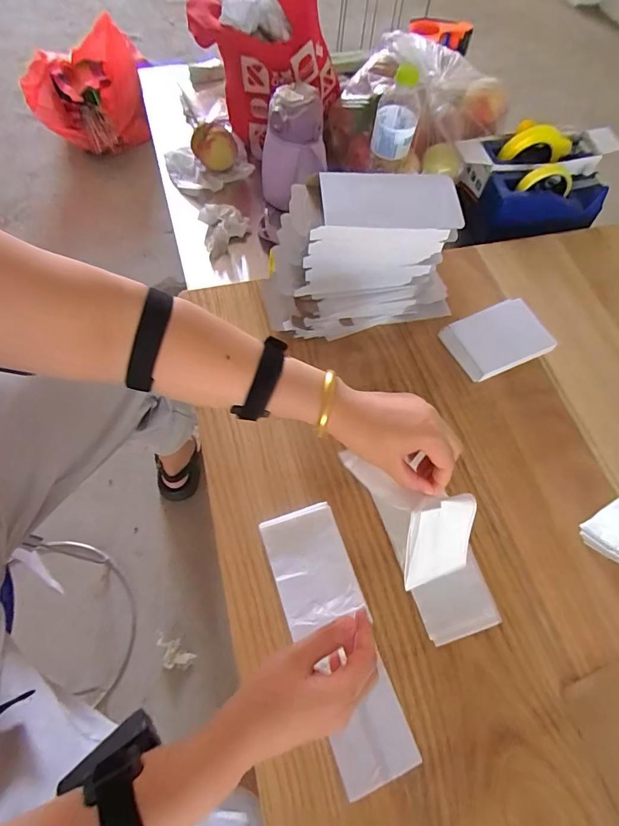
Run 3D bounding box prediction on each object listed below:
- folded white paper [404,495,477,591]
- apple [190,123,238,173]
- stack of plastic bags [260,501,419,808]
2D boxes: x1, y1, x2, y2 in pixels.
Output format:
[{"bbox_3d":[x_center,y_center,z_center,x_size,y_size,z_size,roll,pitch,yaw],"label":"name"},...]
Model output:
[{"bbox_3d":[0.133,0.133,0.447,0.072,0.109,0.009,-9,28,-8],"label":"folded white paper"},{"bbox_3d":[-0.175,-0.493,0.800,0.082,0.057,0.061,-7,65,-7],"label":"apple"},{"bbox_3d":[0.026,0.226,0.448,0.080,0.008,0.258,-18,70,-12],"label":"stack of plastic bags"}]

